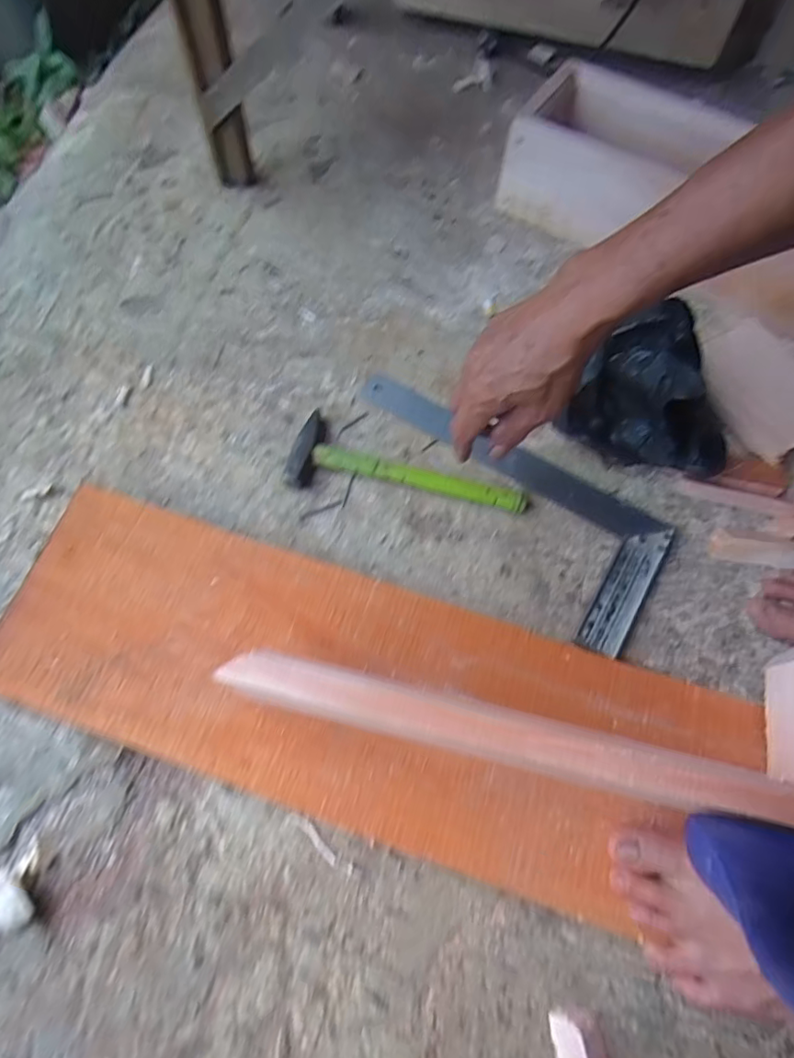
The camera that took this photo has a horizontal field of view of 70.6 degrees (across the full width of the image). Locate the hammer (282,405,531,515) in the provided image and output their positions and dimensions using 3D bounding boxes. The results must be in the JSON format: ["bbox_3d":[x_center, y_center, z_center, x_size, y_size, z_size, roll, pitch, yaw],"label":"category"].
[{"bbox_3d":[0.012,-0.066,0.570,0.238,0.023,0.084,9,66,2],"label":"hammer"}]

